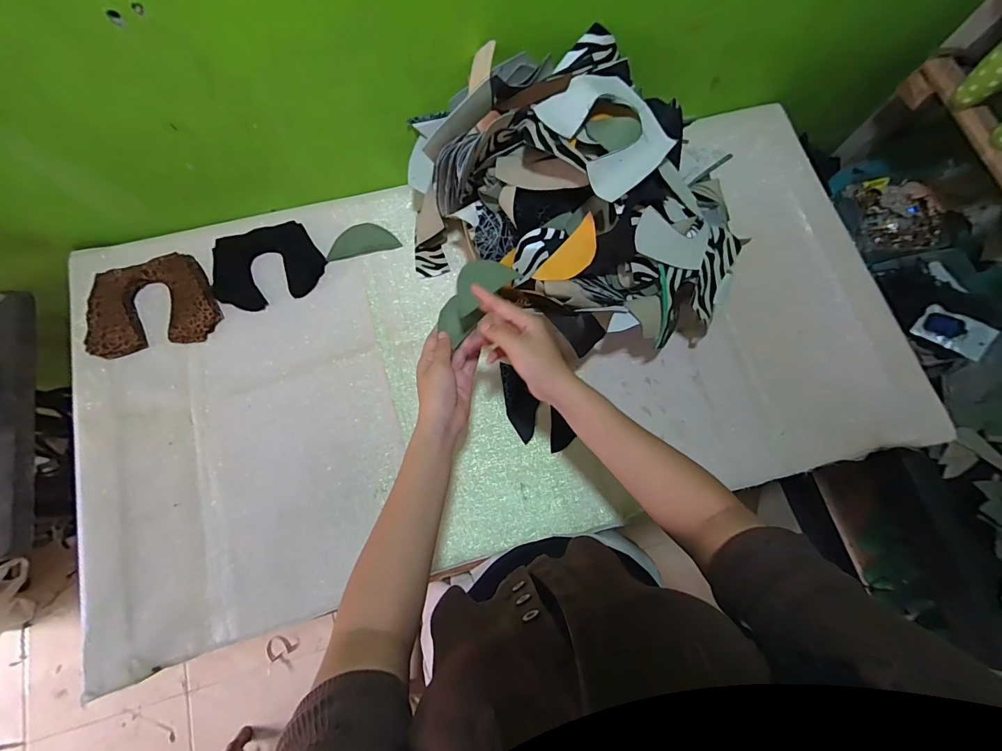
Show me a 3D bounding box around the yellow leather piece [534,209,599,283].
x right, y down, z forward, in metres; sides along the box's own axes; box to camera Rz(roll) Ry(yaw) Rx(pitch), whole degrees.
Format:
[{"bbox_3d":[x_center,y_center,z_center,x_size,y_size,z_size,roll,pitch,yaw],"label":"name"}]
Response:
[{"bbox_3d":[0.091,-0.151,0.536,0.041,0.011,0.098,46,100,9],"label":"yellow leather piece"}]

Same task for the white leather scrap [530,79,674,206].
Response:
[{"bbox_3d":[0.125,-0.279,0.474,0.121,0.026,0.133,-37,79,-11],"label":"white leather scrap"}]

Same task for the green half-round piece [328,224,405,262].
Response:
[{"bbox_3d":[-0.221,-0.217,0.672,0.108,0.004,0.052,-14,77,-6],"label":"green half-round piece"}]

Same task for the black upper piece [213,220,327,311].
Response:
[{"bbox_3d":[-0.362,-0.170,0.655,0.160,0.006,0.124,-19,83,-7],"label":"black upper piece"}]

